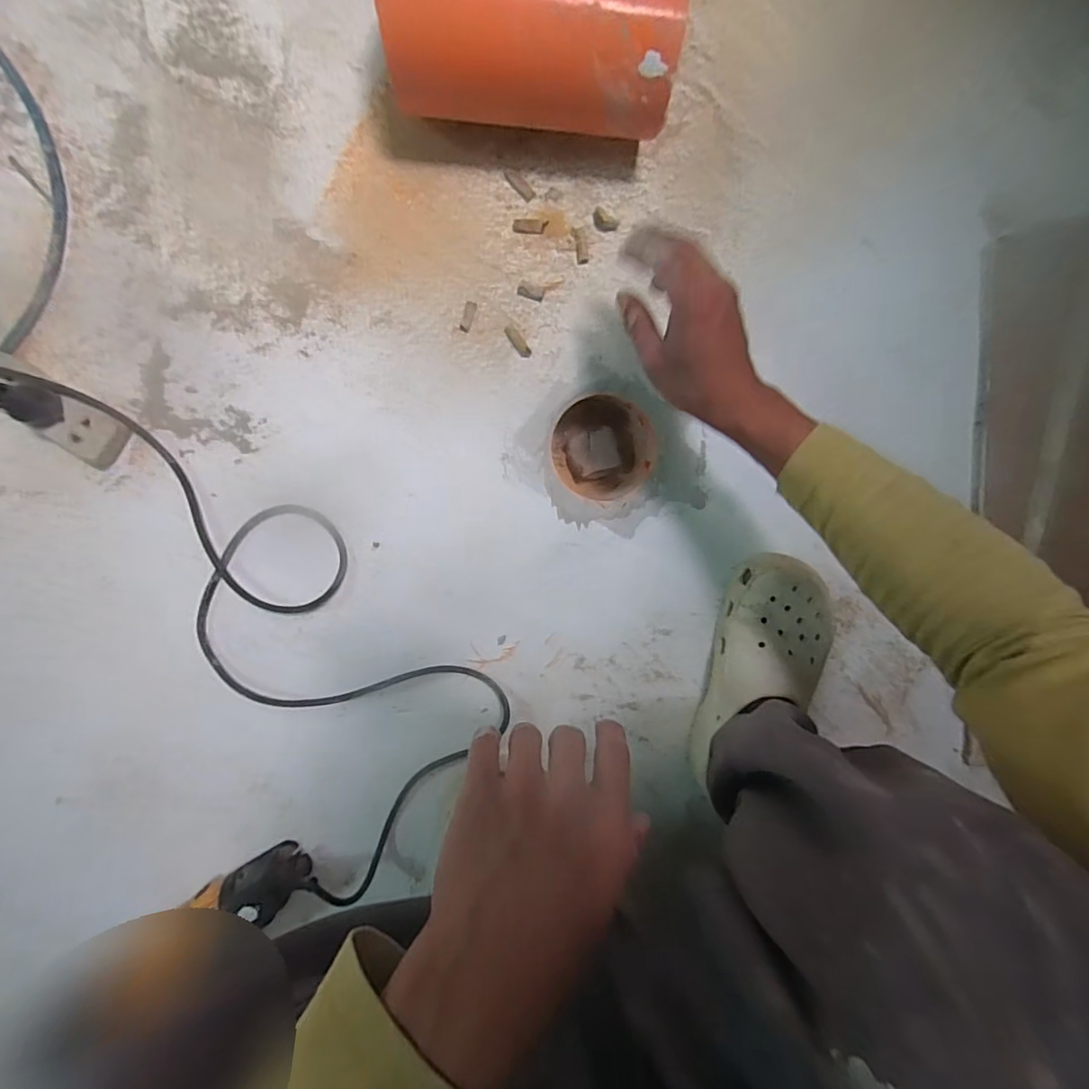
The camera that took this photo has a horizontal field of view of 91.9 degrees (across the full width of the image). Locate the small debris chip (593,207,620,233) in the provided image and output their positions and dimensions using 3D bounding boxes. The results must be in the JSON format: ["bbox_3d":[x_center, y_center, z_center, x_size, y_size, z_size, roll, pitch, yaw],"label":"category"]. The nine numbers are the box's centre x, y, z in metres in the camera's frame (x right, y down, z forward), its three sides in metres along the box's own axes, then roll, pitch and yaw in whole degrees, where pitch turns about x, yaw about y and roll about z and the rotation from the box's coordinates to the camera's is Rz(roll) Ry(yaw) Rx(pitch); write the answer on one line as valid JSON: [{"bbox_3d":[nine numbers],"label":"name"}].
[{"bbox_3d":[0.054,-0.293,0.477,0.025,0.006,0.016,44,94,-9],"label":"small debris chip"}]

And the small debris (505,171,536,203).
[{"bbox_3d":[-0.022,-0.319,0.467,0.032,0.004,0.011,44,94,-9],"label":"small debris"}]

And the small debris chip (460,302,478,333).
[{"bbox_3d":[-0.069,-0.207,0.478,0.010,0.004,0.026,16,98,-6],"label":"small debris chip"}]

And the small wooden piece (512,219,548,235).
[{"bbox_3d":[-0.013,-0.286,0.473,0.031,0.004,0.010,2,99,-4],"label":"small wooden piece"}]

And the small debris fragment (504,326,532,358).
[{"bbox_3d":[-0.025,-0.188,0.487,0.011,0.005,0.033,-38,100,3],"label":"small debris fragment"}]

